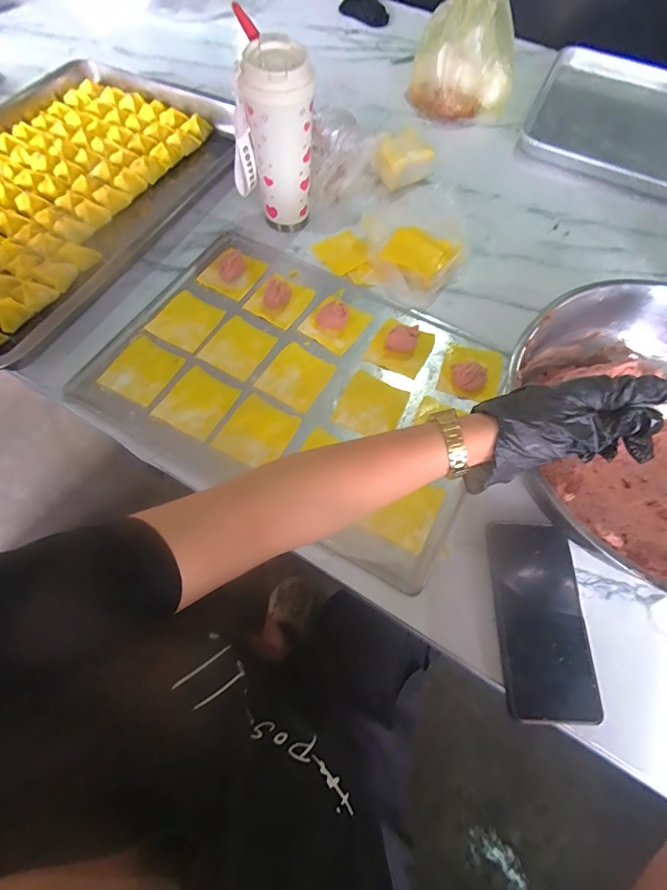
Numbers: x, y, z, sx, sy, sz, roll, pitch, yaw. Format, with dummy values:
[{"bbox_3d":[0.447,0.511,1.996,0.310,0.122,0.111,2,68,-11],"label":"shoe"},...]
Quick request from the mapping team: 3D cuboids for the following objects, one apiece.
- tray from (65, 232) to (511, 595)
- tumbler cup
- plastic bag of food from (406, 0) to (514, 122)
[{"bbox_3d":[-0.042,-0.082,0.481,0.453,0.021,0.334,29,66,12],"label":"tray"},{"bbox_3d":[-0.081,-0.398,0.540,0.104,0.206,0.100,-3,64,-4],"label":"tumbler cup"},{"bbox_3d":[0.241,-0.717,0.731,0.178,0.153,0.157,2,64,-1],"label":"plastic bag of food"}]

